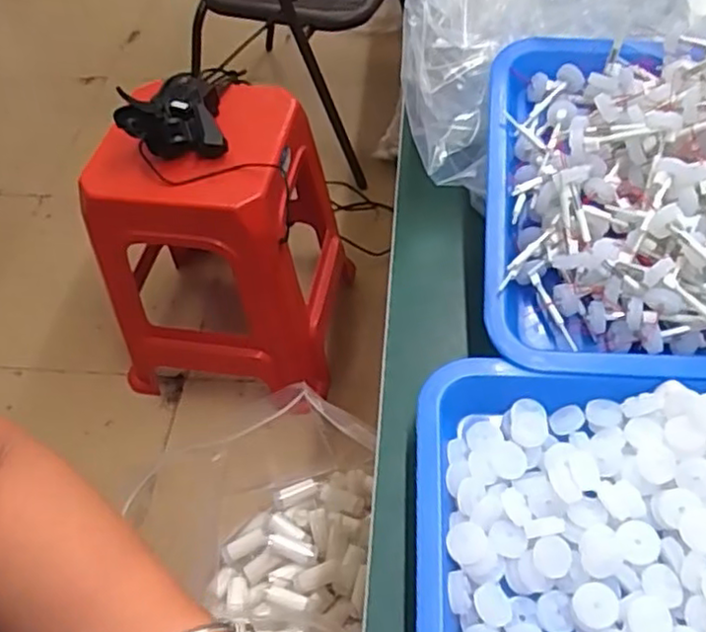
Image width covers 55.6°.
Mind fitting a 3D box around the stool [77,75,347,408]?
[{"bbox_3d":[-0.228,-0.141,1.184,0.361,0.454,0.380,3,54,7],"label":"stool"}]

